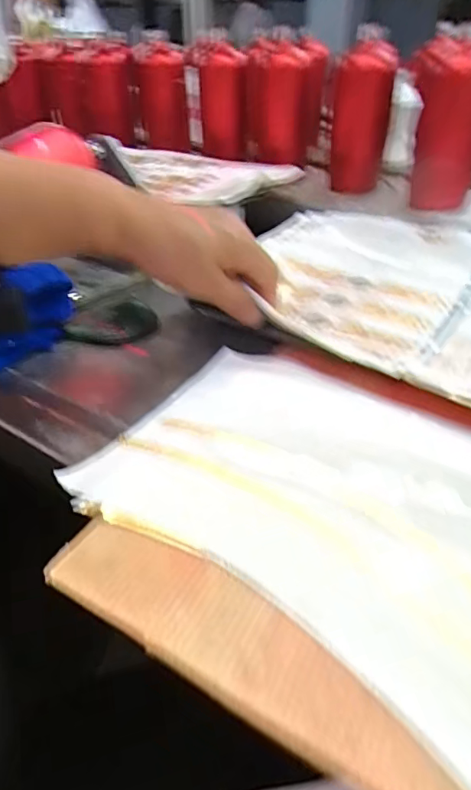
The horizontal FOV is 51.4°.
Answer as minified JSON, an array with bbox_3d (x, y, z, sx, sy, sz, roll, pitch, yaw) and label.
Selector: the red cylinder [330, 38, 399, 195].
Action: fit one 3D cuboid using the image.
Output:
[{"bbox_3d":[0.176,-0.373,0.682,0.073,0.183,0.070,14,63,17],"label":"red cylinder"}]

